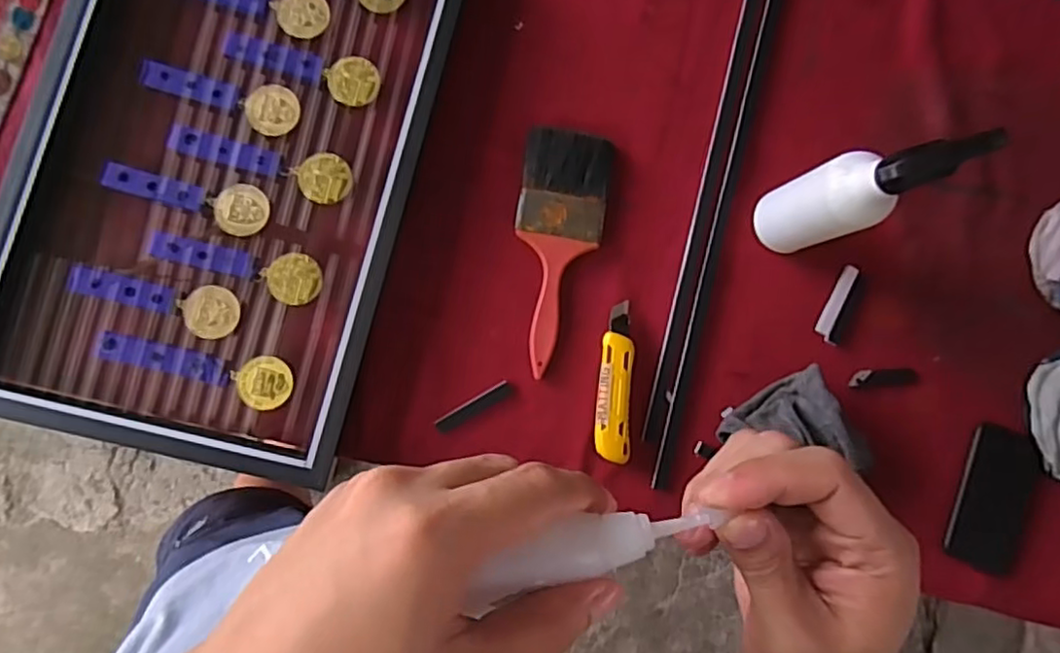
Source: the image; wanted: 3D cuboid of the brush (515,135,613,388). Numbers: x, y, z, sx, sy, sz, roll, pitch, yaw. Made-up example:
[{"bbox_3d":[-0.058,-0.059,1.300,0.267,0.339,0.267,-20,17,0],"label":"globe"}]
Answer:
[{"bbox_3d":[0.028,-0.078,0.659,0.088,0.013,0.244,8,85,-6],"label":"brush"}]

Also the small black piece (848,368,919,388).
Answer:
[{"bbox_3d":[0.384,0.056,0.702,0.073,0.006,0.019,-1,86,-6],"label":"small black piece"}]

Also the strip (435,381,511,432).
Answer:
[{"bbox_3d":[-0.056,0.080,0.647,0.081,0.006,0.013,-30,90,-7],"label":"strip"}]

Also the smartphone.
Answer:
[{"bbox_3d":[0.504,0.187,0.701,0.080,0.008,0.149,18,85,-5],"label":"smartphone"}]

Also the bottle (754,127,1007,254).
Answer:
[{"bbox_3d":[0.290,-0.123,0.585,0.078,0.227,0.069,-24,89,-7],"label":"bottle"}]

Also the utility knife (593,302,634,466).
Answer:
[{"bbox_3d":[0.087,0.054,0.652,0.034,0.018,0.156,5,86,-6],"label":"utility knife"}]

